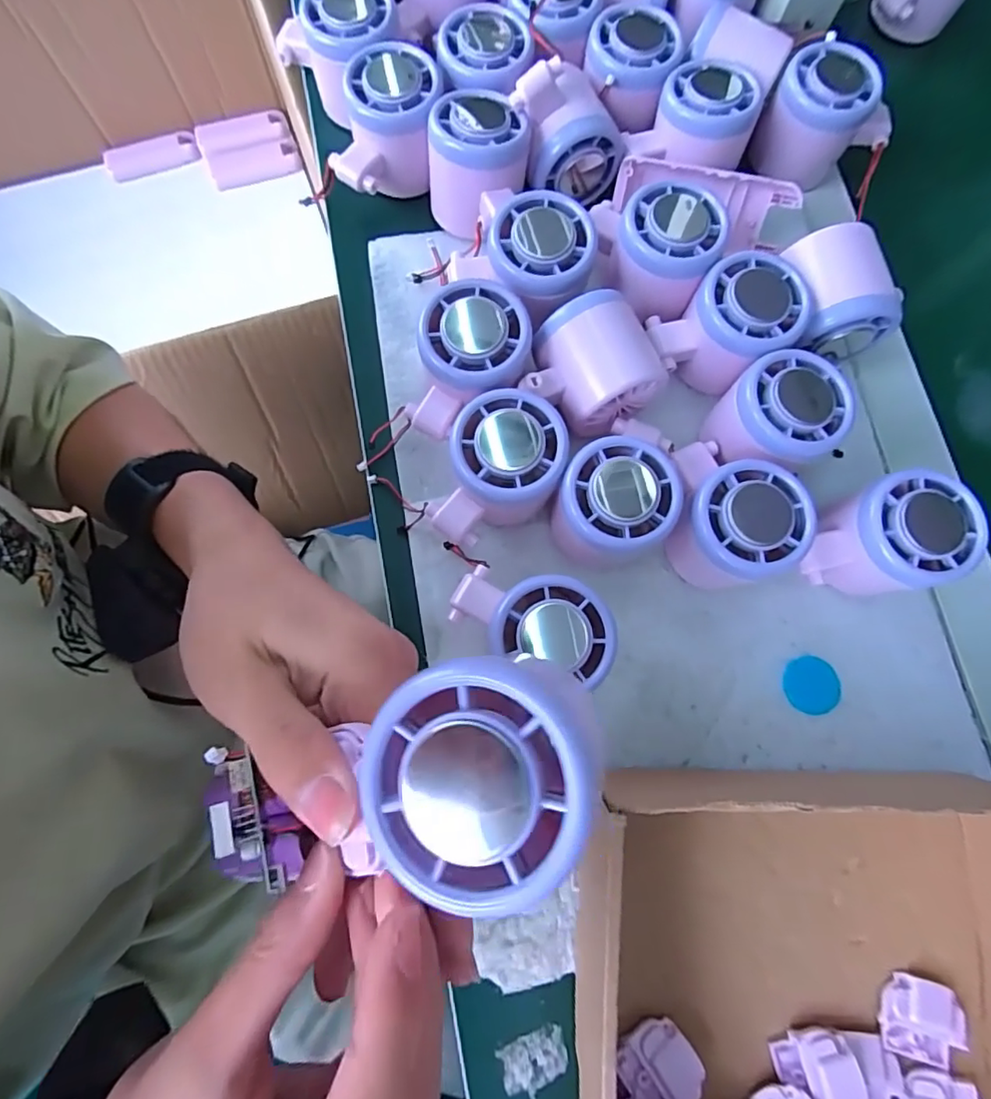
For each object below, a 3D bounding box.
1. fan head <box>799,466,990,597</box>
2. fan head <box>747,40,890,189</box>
[{"bbox_3d":[0.189,-0.004,0.282,0.073,0.051,0.052,-3,77,-2],"label":"fan head"},{"bbox_3d":[0.198,-0.265,0.344,0.074,0.053,0.050,-18,78,-5],"label":"fan head"}]

